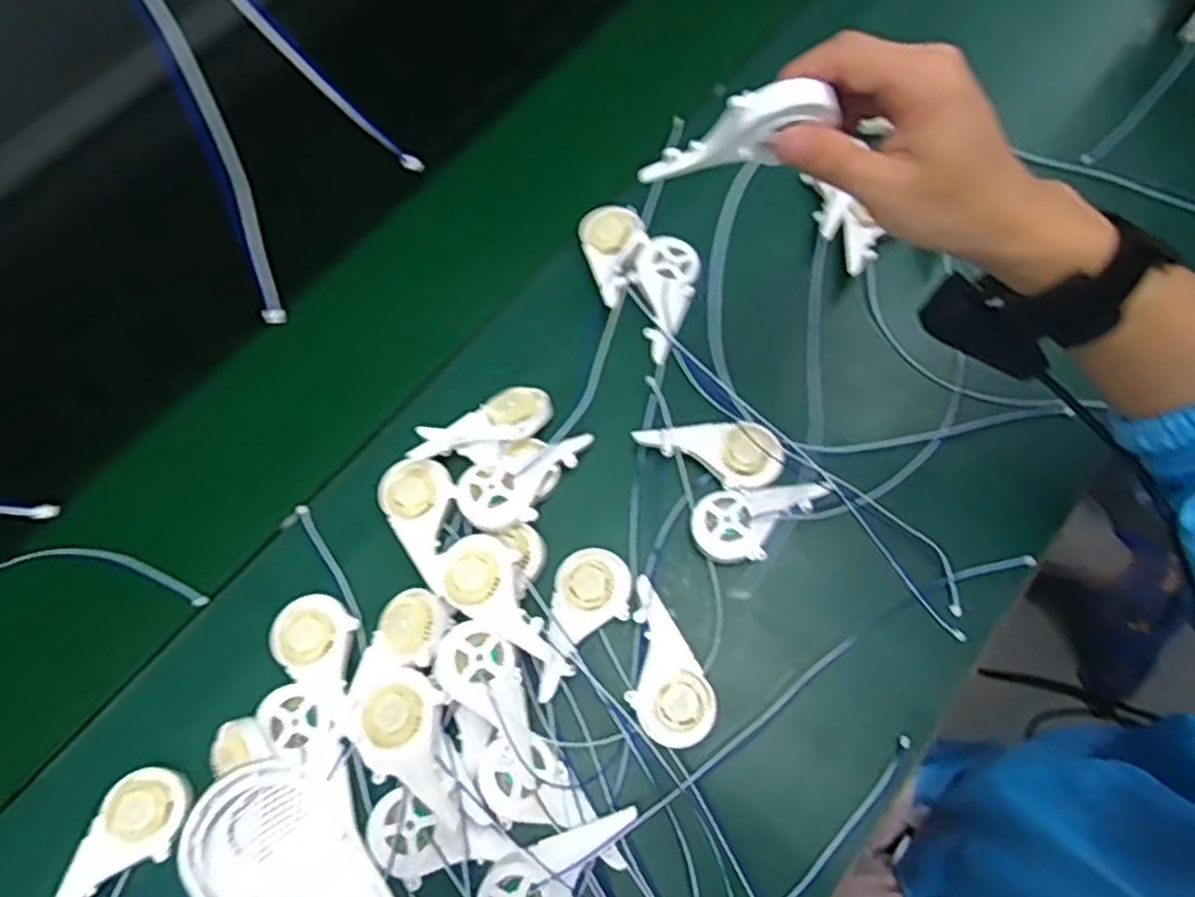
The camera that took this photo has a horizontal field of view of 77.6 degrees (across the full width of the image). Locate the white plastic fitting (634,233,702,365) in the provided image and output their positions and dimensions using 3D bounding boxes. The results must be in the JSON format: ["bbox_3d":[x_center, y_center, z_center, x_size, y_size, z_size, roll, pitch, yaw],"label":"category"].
[{"bbox_3d":[0.049,-0.108,0.532,0.043,0.009,0.095,3,78,4],"label":"white plastic fitting"}]

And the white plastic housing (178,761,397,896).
[{"bbox_3d":[-0.103,0.188,0.289,0.051,0.158,0.027,-27,24,-10],"label":"white plastic housing"}]

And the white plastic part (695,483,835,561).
[{"bbox_3d":[0.104,0.047,0.469,0.087,0.018,0.043,-7,68,-1],"label":"white plastic part"}]

